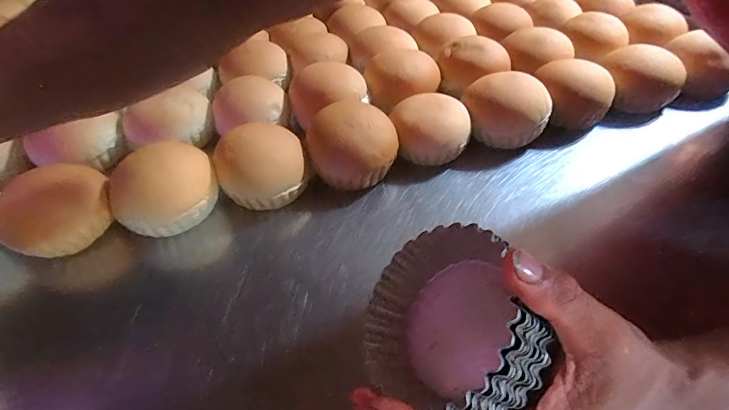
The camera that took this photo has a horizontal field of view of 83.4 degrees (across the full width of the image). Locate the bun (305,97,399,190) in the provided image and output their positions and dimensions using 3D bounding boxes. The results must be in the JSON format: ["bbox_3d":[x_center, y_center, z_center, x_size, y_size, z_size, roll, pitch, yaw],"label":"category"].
[{"bbox_3d":[-0.011,-0.059,0.414,0.088,0.065,0.079,-4,43,-1],"label":"bun"}]

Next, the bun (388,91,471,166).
[{"bbox_3d":[0.069,-0.081,0.441,0.076,0.046,0.074,-2,43,1],"label":"bun"}]

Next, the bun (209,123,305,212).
[{"bbox_3d":[-0.100,-0.037,0.397,0.082,0.053,0.075,-14,44,-12],"label":"bun"}]

